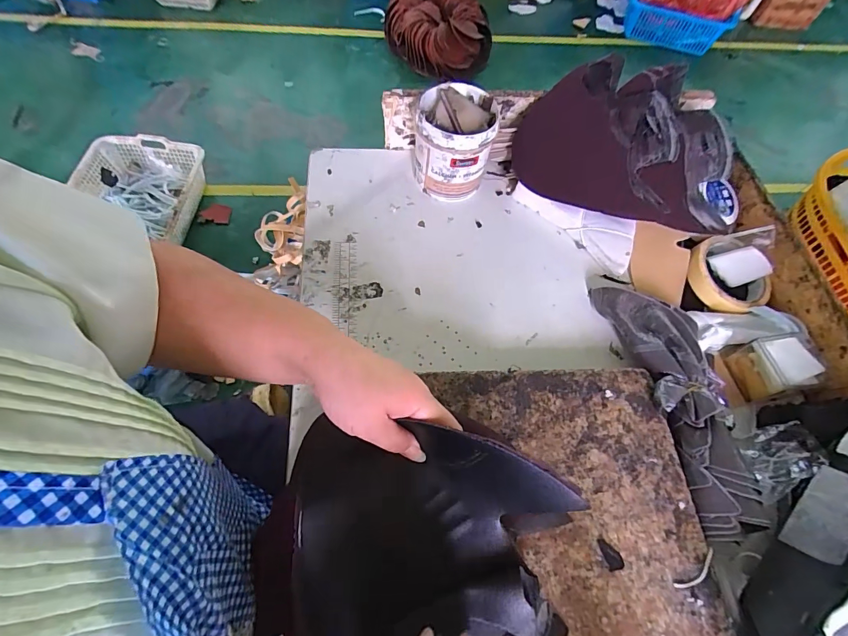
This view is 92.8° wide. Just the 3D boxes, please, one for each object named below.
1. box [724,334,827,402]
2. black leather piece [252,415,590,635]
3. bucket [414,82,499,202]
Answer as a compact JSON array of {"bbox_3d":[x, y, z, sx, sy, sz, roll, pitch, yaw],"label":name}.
[{"bbox_3d":[0.361,0.051,0.415,0.059,0.052,0.059,0,62,-4],"label":"box"},{"bbox_3d":[-0.010,0.180,0.262,0.208,0.075,0.205,6,60,4],"label":"black leather piece"},{"bbox_3d":[0.037,-0.208,0.500,0.091,0.119,0.091,2,63,-4],"label":"bucket"}]

